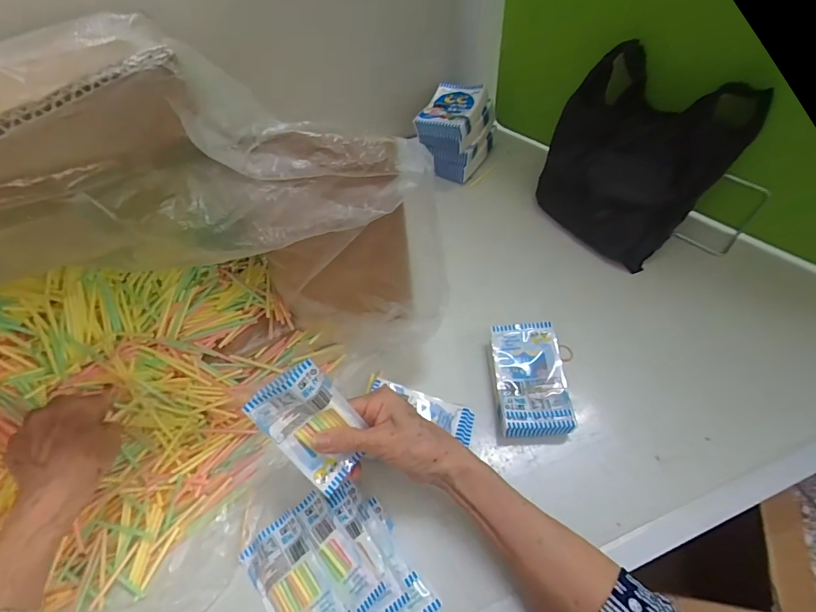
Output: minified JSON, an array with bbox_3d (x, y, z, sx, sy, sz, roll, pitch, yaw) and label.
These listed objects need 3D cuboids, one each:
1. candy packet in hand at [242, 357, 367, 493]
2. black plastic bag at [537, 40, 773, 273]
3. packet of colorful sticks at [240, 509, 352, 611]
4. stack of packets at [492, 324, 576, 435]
[{"bbox_3d":[-0.073,0.099,0.358,0.062,0.103,0.012,-39,22,-10],"label":"candy packet in hand"},{"bbox_3d":[0.261,-0.170,0.521,0.113,0.179,0.172,-31,61,-16],"label":"black plastic bag"},{"bbox_3d":[-0.098,0.242,0.379,0.060,0.006,0.104,-41,65,-2],"label":"packet of colorful sticks"},{"bbox_3d":[0.127,0.076,0.463,0.069,0.032,0.120,-1,57,2],"label":"stack of packets"}]

